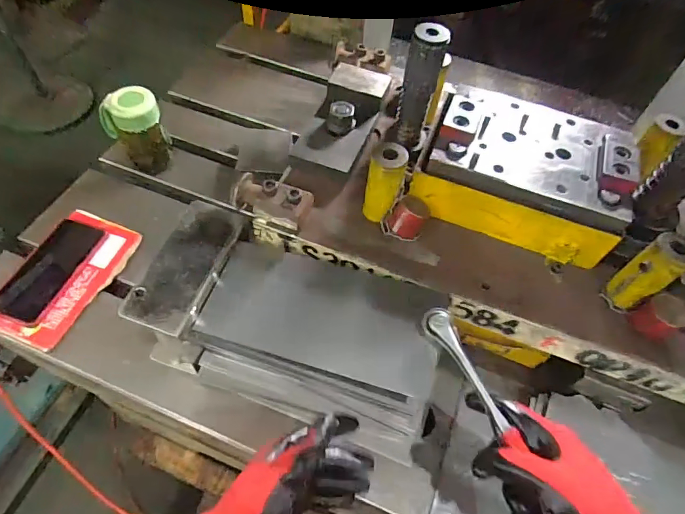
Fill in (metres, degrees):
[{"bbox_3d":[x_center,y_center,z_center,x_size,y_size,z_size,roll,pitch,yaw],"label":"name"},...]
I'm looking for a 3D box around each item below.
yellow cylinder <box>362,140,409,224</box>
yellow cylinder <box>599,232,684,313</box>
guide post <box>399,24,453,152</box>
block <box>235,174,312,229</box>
[{"bbox_3d":[0.048,-0.083,0.511,0.039,0.086,0.041,2,55,-4],"label":"yellow cylinder"},{"bbox_3d":[0.321,0.020,0.468,0.035,0.097,0.041,-36,65,-25],"label":"yellow cylinder"},{"bbox_3d":[0.087,-0.191,0.513,0.038,0.141,0.032,13,55,3],"label":"guide post"},{"bbox_3d":[-0.083,-0.066,0.523,0.090,0.044,0.046,18,56,7],"label":"block"}]

